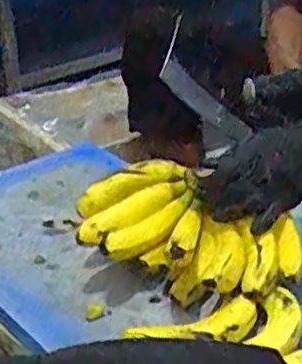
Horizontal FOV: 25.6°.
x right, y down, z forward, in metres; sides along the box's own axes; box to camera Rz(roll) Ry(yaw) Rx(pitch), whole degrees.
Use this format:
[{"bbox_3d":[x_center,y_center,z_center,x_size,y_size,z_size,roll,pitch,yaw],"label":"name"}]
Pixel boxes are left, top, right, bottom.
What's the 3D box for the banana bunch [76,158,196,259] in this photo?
[{"bbox_3d":[-0.017,0.025,0.708,0.132,0.063,0.098,-33,54,-7],"label":"banana bunch"}]

